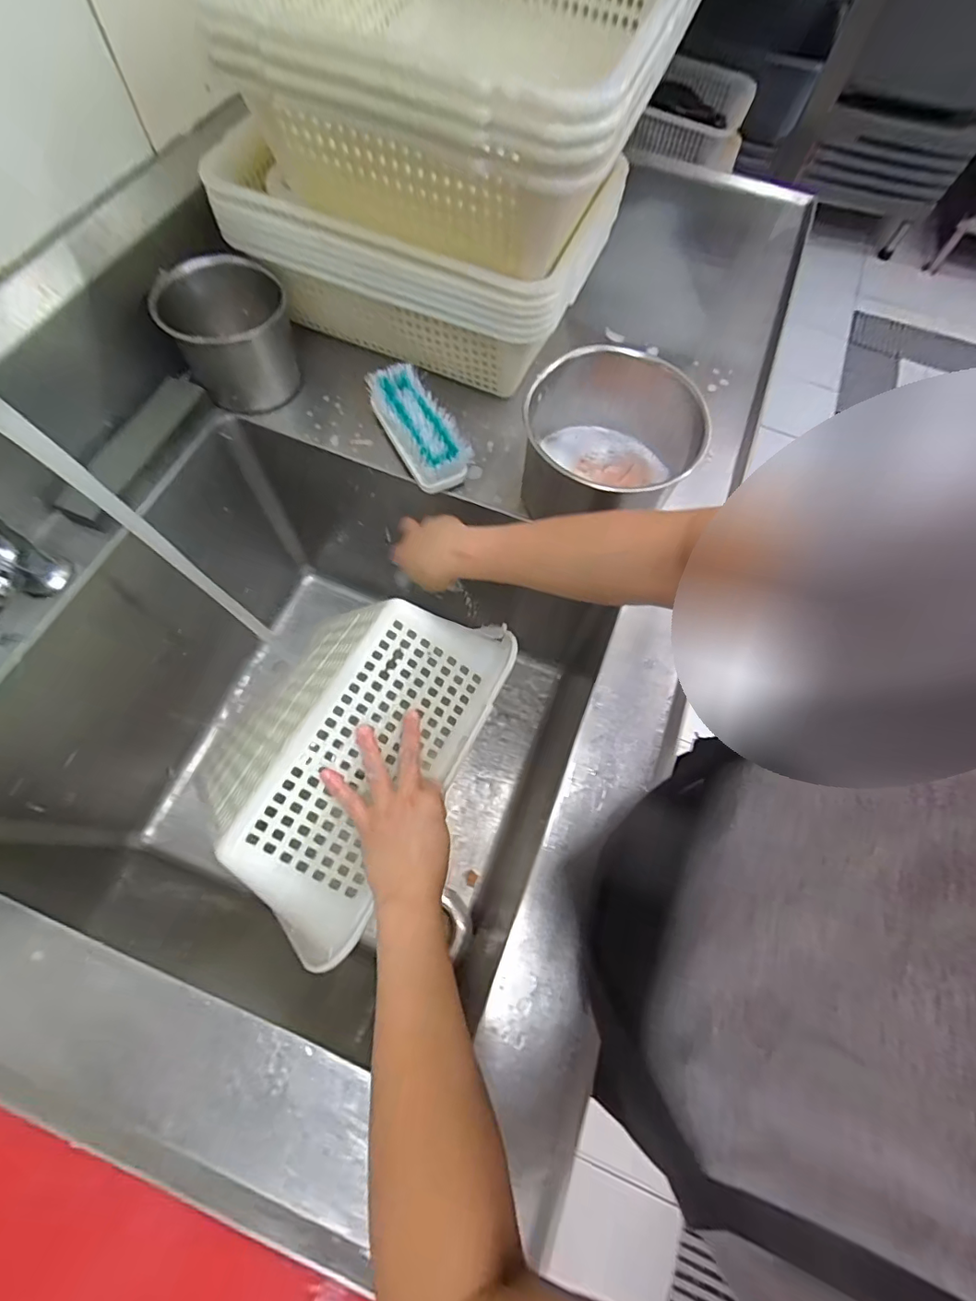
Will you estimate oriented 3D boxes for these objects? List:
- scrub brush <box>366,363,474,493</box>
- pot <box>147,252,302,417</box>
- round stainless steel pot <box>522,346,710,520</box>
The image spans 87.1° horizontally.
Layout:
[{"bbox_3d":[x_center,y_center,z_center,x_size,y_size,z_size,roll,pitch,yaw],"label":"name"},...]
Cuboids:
[{"bbox_3d":[-0.082,-0.257,0.584,0.062,0.041,0.163,-29,72,-13],"label":"scrub brush"},{"bbox_3d":[-0.292,-0.360,0.591,0.125,0.100,0.122,1,68,-2],"label":"pot"},{"bbox_3d":[0.120,-0.206,0.536,0.171,0.123,0.155,31,70,10],"label":"round stainless steel pot"}]

